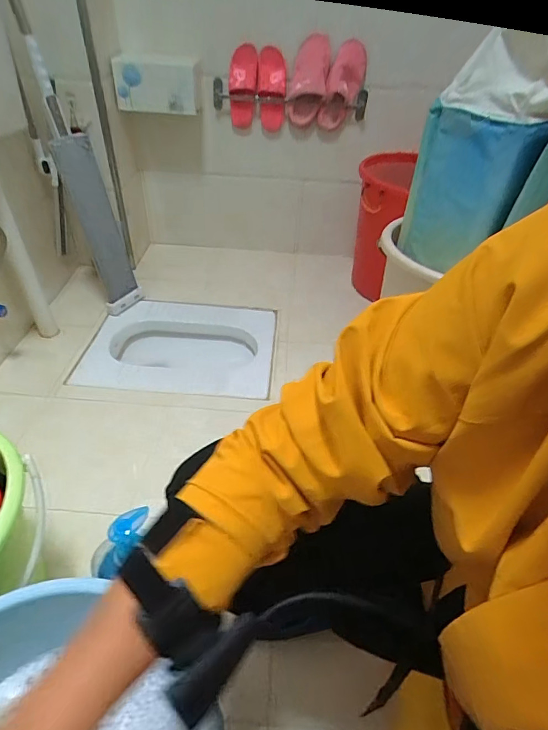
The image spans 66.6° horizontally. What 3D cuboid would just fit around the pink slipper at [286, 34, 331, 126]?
[{"bbox_3d":[0.096,-0.815,1.185,0.112,0.242,0.078,-13,66,-9],"label":"pink slipper"}]

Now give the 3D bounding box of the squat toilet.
[{"bbox_3d":[-0.267,-0.045,1.256,0.520,0.127,0.387,4,42,0],"label":"squat toilet"}]

